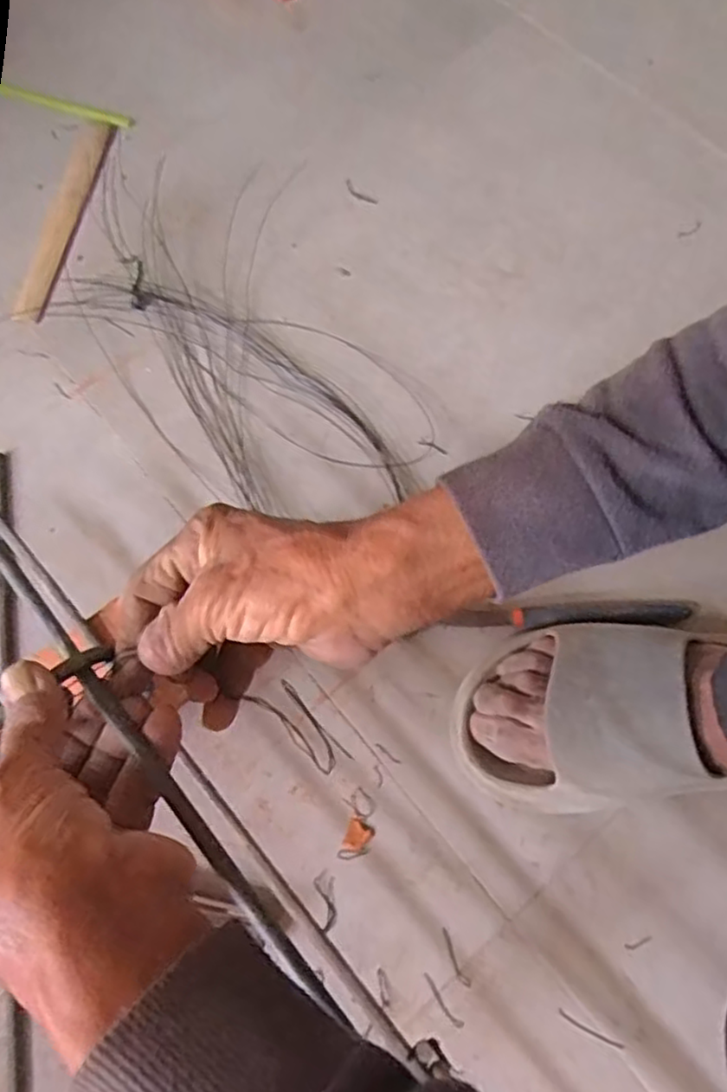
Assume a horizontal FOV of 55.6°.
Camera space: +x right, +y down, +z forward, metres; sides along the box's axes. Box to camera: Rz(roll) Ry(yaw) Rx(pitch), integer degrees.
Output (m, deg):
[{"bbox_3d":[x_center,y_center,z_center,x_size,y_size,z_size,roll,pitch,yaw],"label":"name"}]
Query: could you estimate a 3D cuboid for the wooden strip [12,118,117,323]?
[{"bbox_3d":[-0.272,-0.305,0.634,0.027,0.010,0.238,7,69,4],"label":"wooden strip"}]

